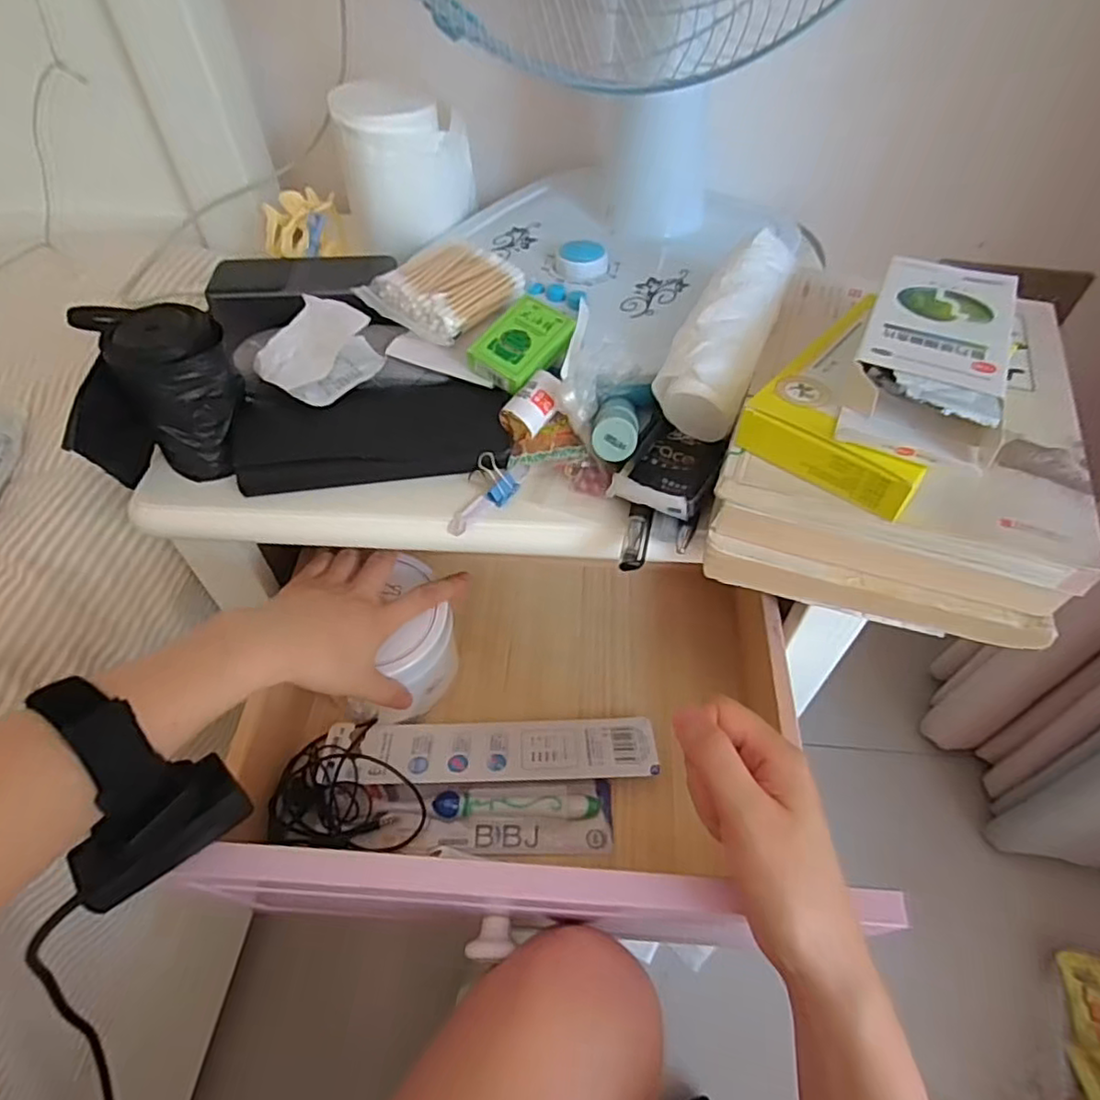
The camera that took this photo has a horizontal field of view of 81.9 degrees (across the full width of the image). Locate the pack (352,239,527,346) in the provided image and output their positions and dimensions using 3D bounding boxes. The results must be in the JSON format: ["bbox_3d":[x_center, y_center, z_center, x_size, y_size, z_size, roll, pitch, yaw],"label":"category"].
[{"bbox_3d":[-0.071,-0.173,0.421,0.083,0.028,0.076,30,56,22],"label":"pack"}]

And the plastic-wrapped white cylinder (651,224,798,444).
[{"bbox_3d":[0.110,-0.137,0.386,0.052,0.045,0.144,22,75,17],"label":"plastic-wrapped white cylinder"}]

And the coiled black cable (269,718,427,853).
[{"bbox_3d":[-0.140,0.163,0.444,0.104,0.038,0.078,1,50,0],"label":"coiled black cable"}]

